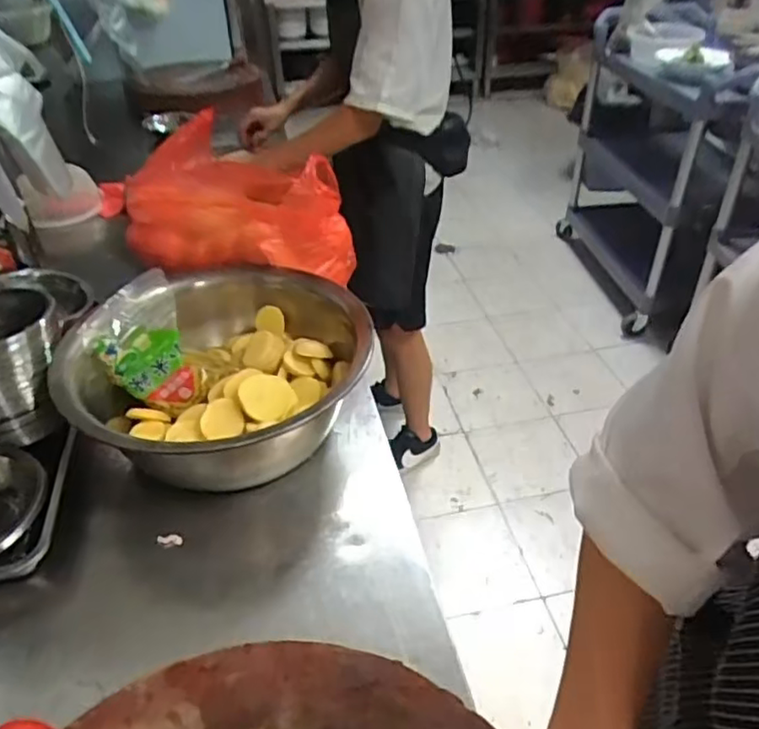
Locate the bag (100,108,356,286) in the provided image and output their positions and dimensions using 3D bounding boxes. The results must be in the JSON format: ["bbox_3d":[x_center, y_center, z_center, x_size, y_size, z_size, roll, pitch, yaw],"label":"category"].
[{"bbox_3d":[-0.246,-0.259,1.063,0.362,0.223,0.182,19,43,26],"label":"bag"}]

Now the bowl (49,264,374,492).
[{"bbox_3d":[-0.221,0.013,0.882,0.366,0.144,0.395,-1,38,1],"label":"bowl"}]

